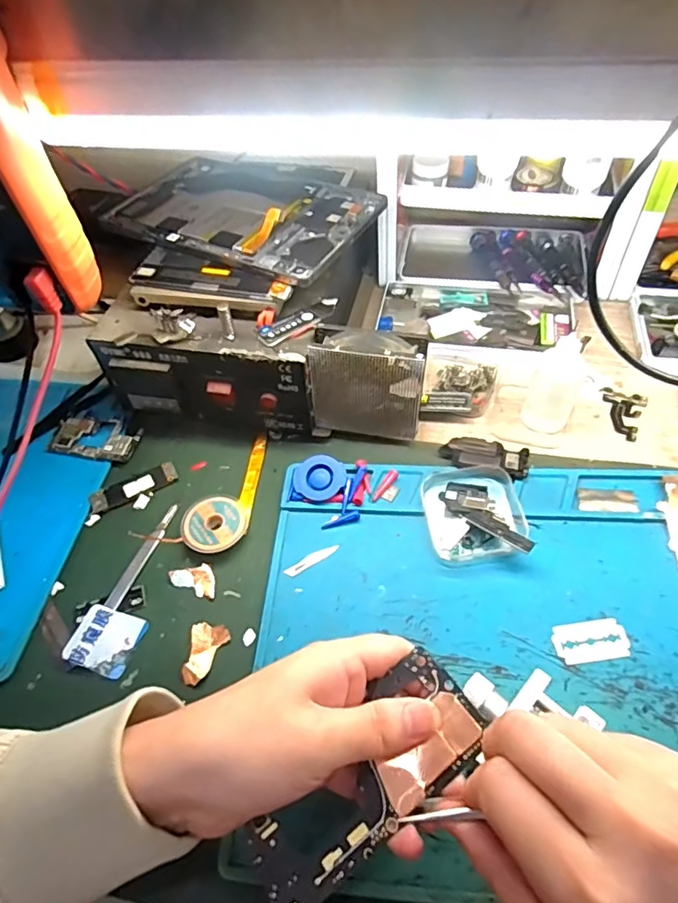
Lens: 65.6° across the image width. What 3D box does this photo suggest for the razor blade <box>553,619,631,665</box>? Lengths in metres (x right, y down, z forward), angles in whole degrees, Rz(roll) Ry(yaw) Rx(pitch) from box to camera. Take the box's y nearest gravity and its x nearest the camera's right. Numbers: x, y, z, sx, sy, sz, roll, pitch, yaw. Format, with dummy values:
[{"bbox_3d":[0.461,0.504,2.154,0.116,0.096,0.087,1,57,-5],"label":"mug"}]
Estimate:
[{"bbox_3d":[0.149,0.111,0.310,0.042,0.004,0.023,-7,53,0],"label":"razor blade"}]

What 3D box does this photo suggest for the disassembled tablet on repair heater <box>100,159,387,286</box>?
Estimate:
[{"bbox_3d":[-0.075,-0.206,0.437,0.209,0.017,0.142,23,56,21],"label":"disassembled tablet on repair heater"}]

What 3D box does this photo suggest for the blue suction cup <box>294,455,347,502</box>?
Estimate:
[{"bbox_3d":[-0.013,0.020,0.386,0.035,0.008,0.035,-2,71,6],"label":"blue suction cup"}]

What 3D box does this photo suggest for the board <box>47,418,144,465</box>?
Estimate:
[{"bbox_3d":[-0.200,-0.012,0.432,0.071,0.005,0.038,5,54,9],"label":"board"}]

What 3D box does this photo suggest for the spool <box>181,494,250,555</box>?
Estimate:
[{"bbox_3d":[-0.087,0.051,0.374,0.043,0.012,0.046,-3,53,3],"label":"spool"}]

